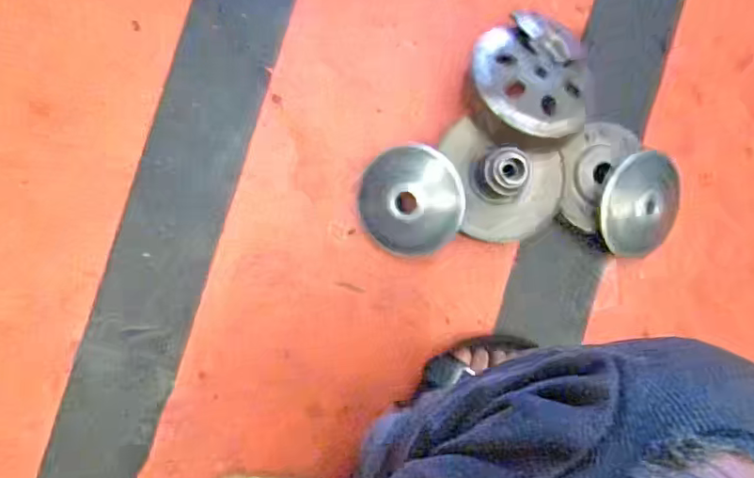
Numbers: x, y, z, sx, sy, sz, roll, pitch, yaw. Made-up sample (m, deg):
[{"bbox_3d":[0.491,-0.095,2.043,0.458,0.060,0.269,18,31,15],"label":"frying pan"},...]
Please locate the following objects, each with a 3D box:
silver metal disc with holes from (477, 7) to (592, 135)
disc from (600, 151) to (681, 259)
[{"bbox_3d":[0.157,-0.160,0.577,0.124,0.032,0.116,0,89,-4],"label":"silver metal disc with holes"},{"bbox_3d":[0.275,-0.031,0.611,0.101,0.014,0.103,-6,111,-17],"label":"disc"}]

